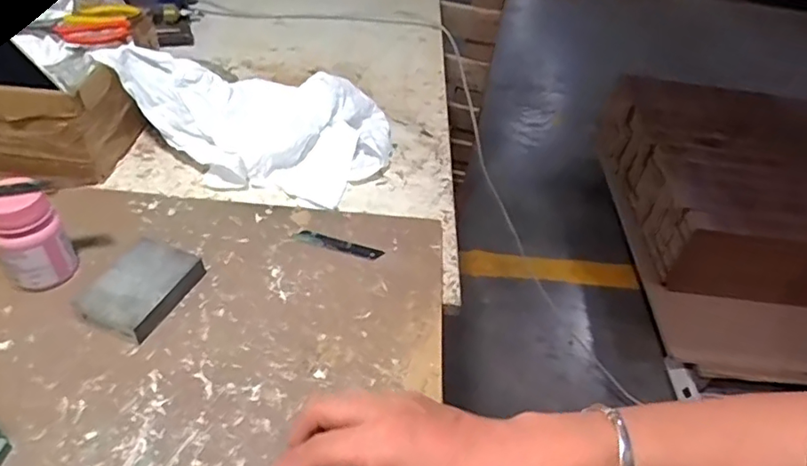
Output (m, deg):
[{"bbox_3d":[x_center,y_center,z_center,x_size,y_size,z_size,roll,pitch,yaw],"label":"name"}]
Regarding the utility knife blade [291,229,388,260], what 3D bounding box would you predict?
[{"bbox_3d":[-0.072,0.012,0.630,0.098,0.004,0.019,17,43,9],"label":"utility knife blade"}]

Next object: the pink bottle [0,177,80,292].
[{"bbox_3d":[-0.350,0.002,0.532,0.061,0.100,0.058,-26,52,-31],"label":"pink bottle"}]

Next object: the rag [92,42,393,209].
[{"bbox_3d":[-0.174,-0.173,0.747,0.314,0.113,0.228,19,44,11],"label":"rag"}]

